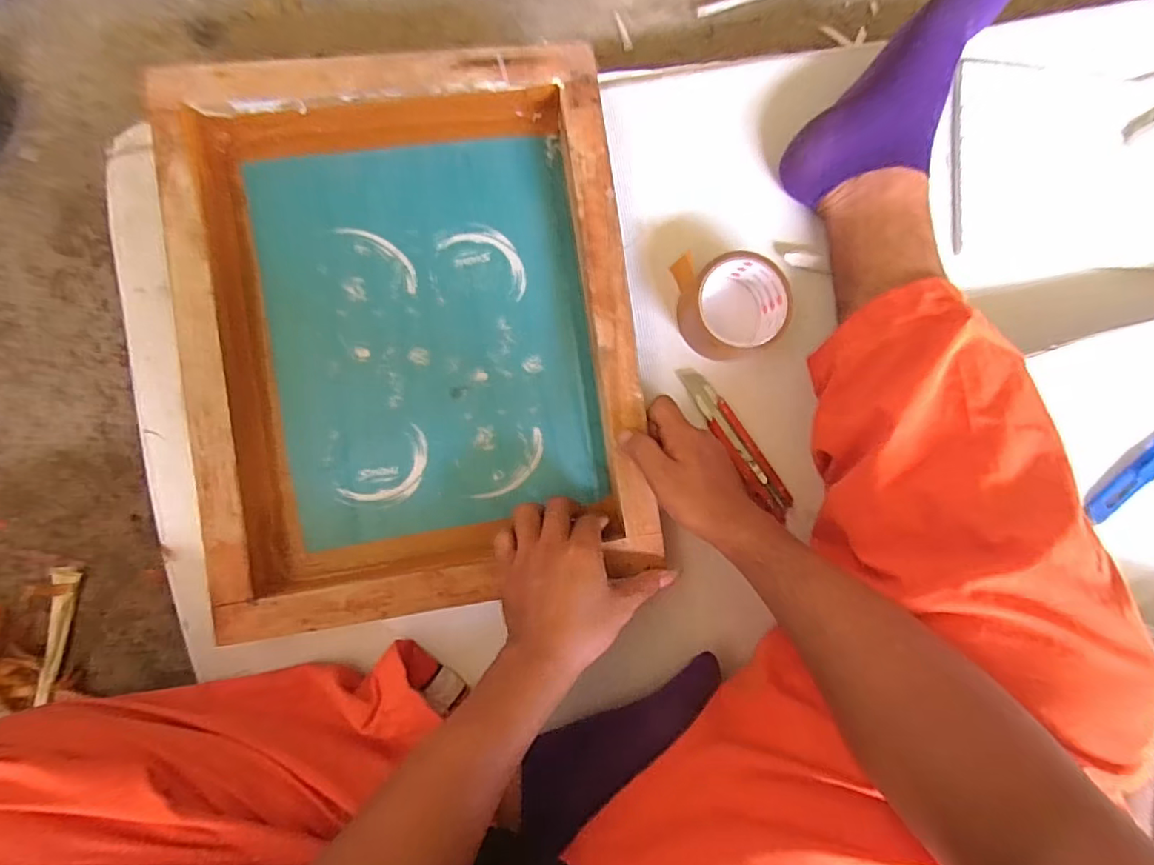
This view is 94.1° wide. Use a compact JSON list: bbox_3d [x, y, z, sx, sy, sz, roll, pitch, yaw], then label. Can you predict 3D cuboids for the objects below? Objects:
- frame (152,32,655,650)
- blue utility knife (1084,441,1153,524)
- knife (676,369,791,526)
[{"bbox_3d":[-0.134,-0.084,0.468,0.361,0.051,0.451,-7,91,-7],"label":"frame"},{"bbox_3d":[0.529,0.043,0.507,0.129,0.016,0.026,-32,92,-6],"label":"blue utility knife"},{"bbox_3d":[0.153,0.010,0.515,0.027,0.013,0.169,-35,92,-6],"label":"knife"}]

